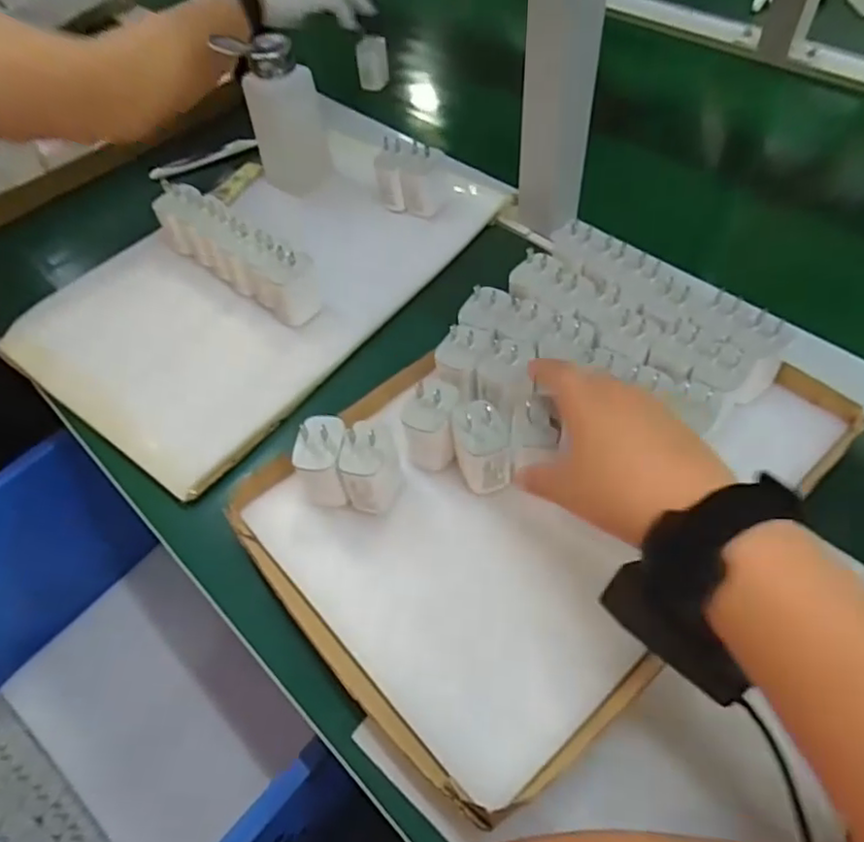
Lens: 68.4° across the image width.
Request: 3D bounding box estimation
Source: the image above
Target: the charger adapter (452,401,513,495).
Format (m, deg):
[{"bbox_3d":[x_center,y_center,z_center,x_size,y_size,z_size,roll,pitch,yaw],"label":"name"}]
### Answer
[{"bbox_3d":[0.032,0.016,0.405,0.033,0.057,0.044,-6,53,0],"label":"charger adapter"}]

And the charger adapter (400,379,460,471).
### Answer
[{"bbox_3d":[-0.001,0.003,0.420,0.032,0.058,0.027,17,57,17],"label":"charger adapter"}]

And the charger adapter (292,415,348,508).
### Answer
[{"bbox_3d":[-0.071,0.026,0.412,0.030,0.054,0.035,6,54,9],"label":"charger adapter"}]

